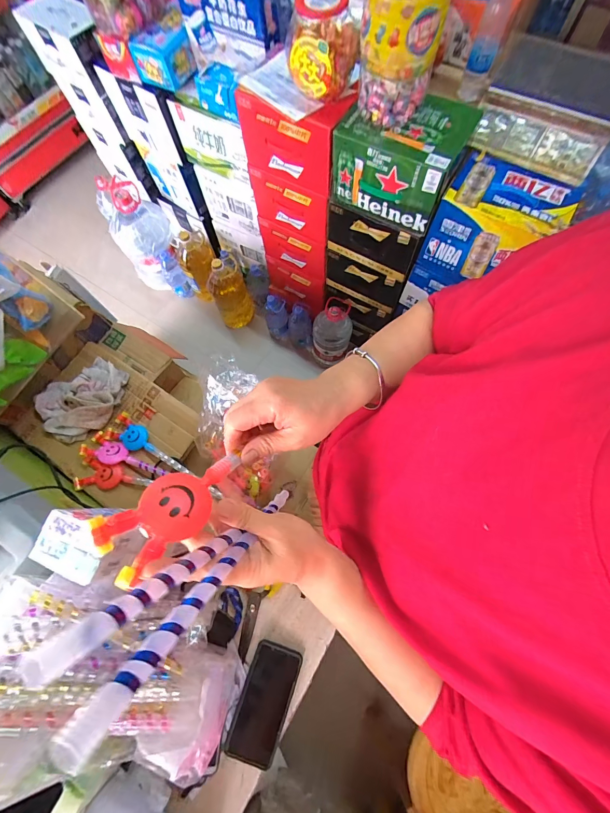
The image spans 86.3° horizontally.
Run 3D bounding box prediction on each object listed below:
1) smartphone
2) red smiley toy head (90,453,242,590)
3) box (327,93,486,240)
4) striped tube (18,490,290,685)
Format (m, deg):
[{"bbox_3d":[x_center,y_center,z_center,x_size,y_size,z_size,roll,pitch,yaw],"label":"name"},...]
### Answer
[{"bbox_3d":[-0.060,0.445,0.490,0.072,0.012,0.148,17,73,8],"label":"smartphone"},{"bbox_3d":[-0.103,0.079,0.266,0.051,0.018,0.121,40,46,14],"label":"red smiley toy head"},{"bbox_3d":[0.226,-0.604,0.798,0.272,0.173,0.207,26,74,10],"label":"box"},{"bbox_3d":[-0.069,0.109,0.258,0.014,0.244,0.013,43,106,14],"label":"striped tube"}]

